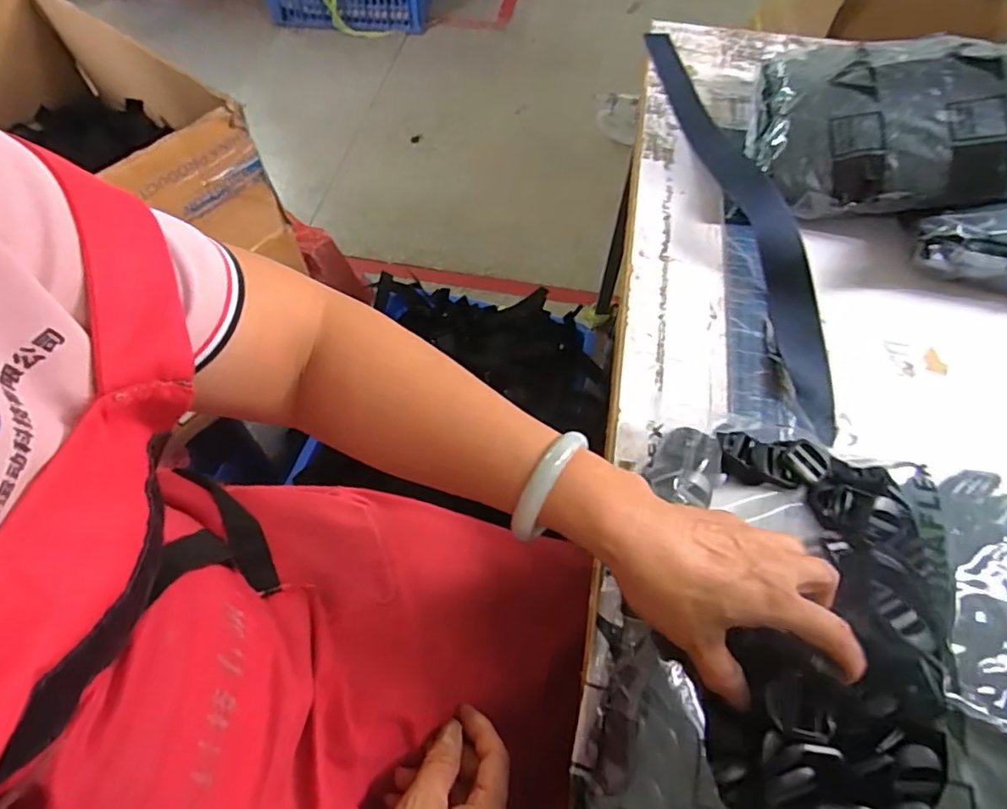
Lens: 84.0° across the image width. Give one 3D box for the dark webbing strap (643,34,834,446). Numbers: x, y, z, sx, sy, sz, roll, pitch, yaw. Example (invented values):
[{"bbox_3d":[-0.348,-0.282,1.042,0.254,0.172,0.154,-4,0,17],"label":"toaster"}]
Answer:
[{"bbox_3d":[0.239,-0.236,0.575,0.060,0.027,0.594,-3,59,-3],"label":"dark webbing strap"}]

